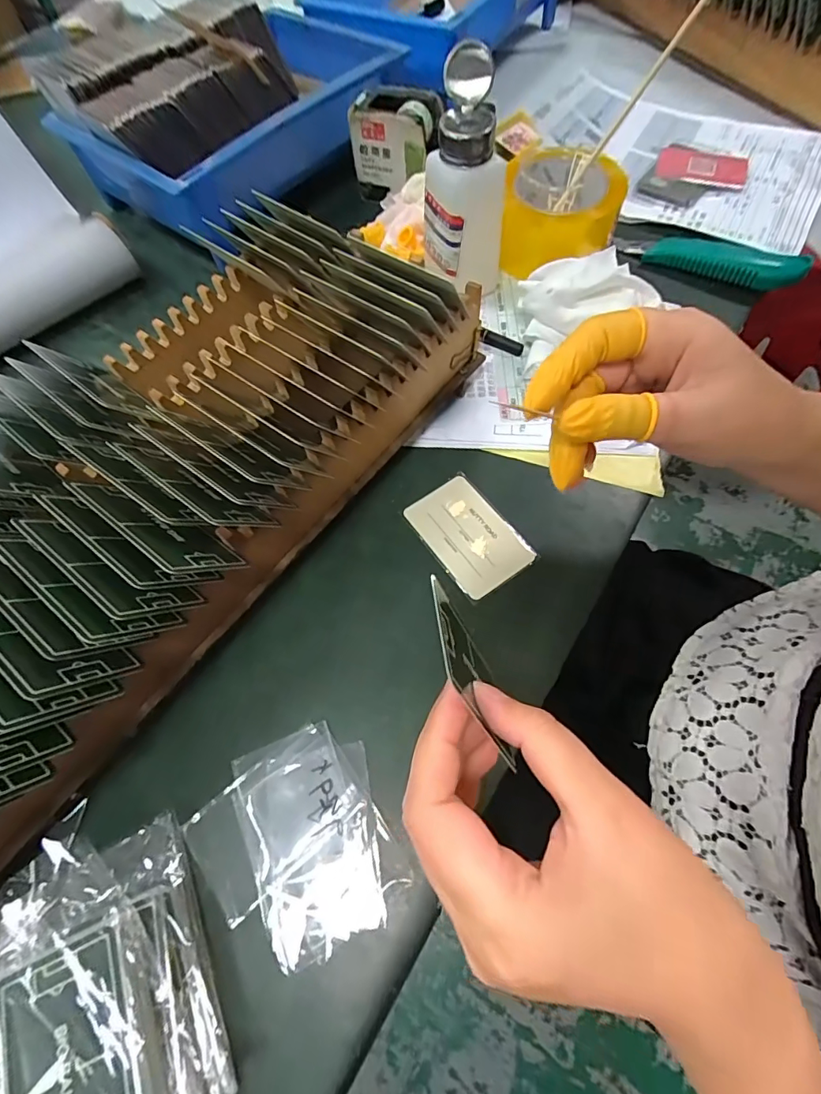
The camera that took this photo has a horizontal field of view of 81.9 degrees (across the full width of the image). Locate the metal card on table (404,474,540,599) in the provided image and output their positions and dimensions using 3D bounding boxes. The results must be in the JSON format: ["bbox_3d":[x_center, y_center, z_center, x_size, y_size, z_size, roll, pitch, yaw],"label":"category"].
[{"bbox_3d":[0.040,-0.010,0.330,0.055,0.004,0.085,-35,68,-13],"label":"metal card on table"}]

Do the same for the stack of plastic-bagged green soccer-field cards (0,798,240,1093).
[{"bbox_3d":[-0.135,0.203,0.213,0.077,0.045,0.132,-24,66,-9],"label":"stack of plastic-bagged green soccer-field cards"}]

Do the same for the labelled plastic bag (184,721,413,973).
[{"bbox_3d":[-0.062,0.157,0.255,0.096,0.008,0.103,-23,66,-9],"label":"labelled plastic bag"}]

